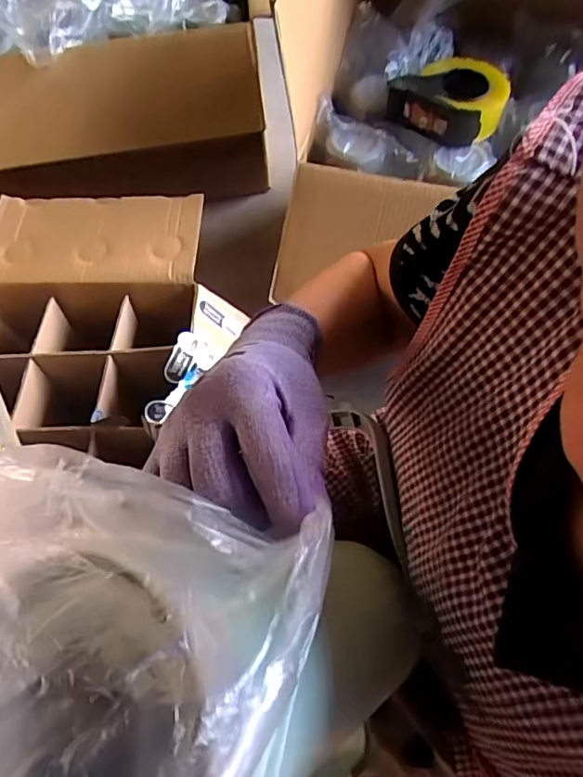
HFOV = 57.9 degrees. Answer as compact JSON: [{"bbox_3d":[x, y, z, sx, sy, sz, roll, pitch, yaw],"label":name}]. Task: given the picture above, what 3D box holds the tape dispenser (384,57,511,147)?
[{"bbox_3d":[0.254,-0.467,0.833,0.160,0.072,0.135,34,70,17],"label":"tape dispenser"}]

